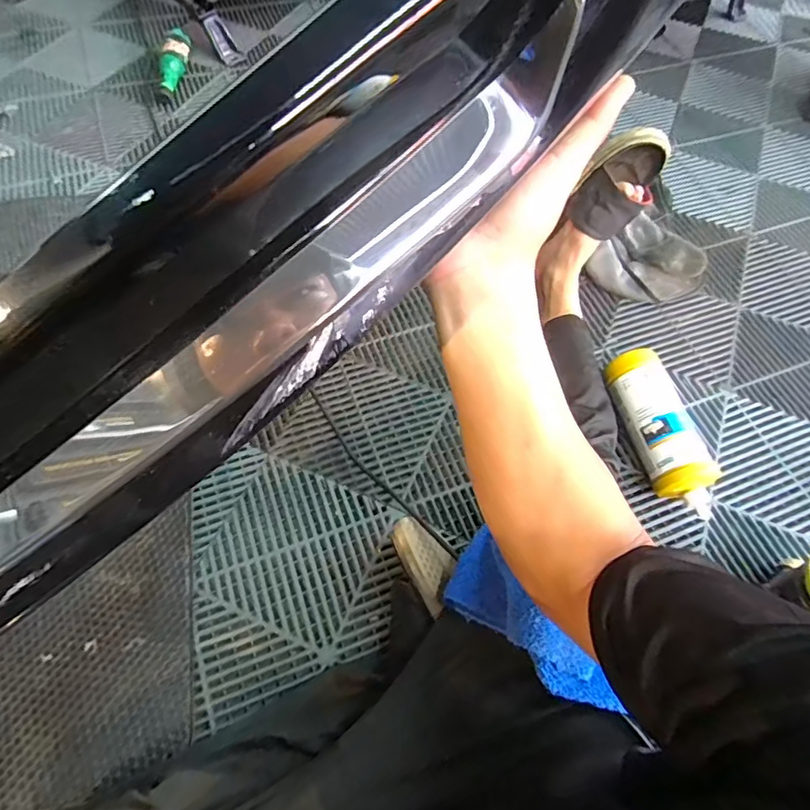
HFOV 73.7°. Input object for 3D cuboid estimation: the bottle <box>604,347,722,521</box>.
[{"bbox_3d":[0.361,0.041,0.765,0.073,0.082,0.240,-12,60,-10],"label":"bottle"}]

